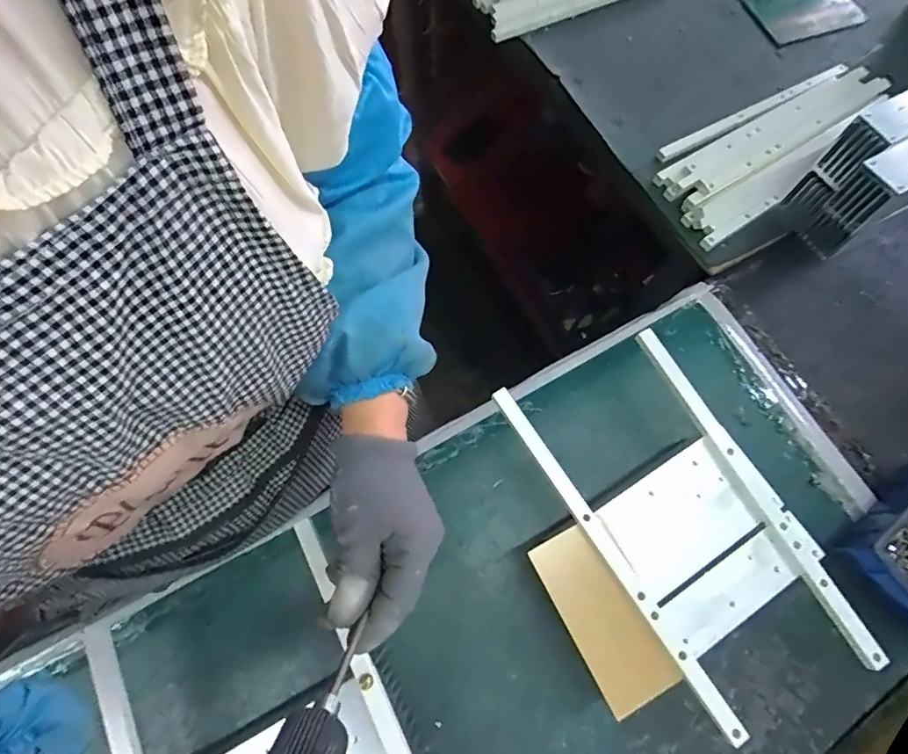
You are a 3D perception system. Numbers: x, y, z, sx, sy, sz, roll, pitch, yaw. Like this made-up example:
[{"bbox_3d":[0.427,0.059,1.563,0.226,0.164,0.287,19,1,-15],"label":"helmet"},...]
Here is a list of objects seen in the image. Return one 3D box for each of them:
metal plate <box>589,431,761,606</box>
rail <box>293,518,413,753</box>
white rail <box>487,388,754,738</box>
[{"bbox_3d":[0.175,0.108,0.381,0.111,0.010,0.075,-29,73,-12],"label":"metal plate"},{"bbox_3d":[-0.047,0.230,0.327,0.018,0.013,0.283,-27,72,-11],"label":"rail"},{"bbox_3d":[0.114,0.128,0.364,0.016,0.015,0.283,-31,74,-13],"label":"white rail"}]

